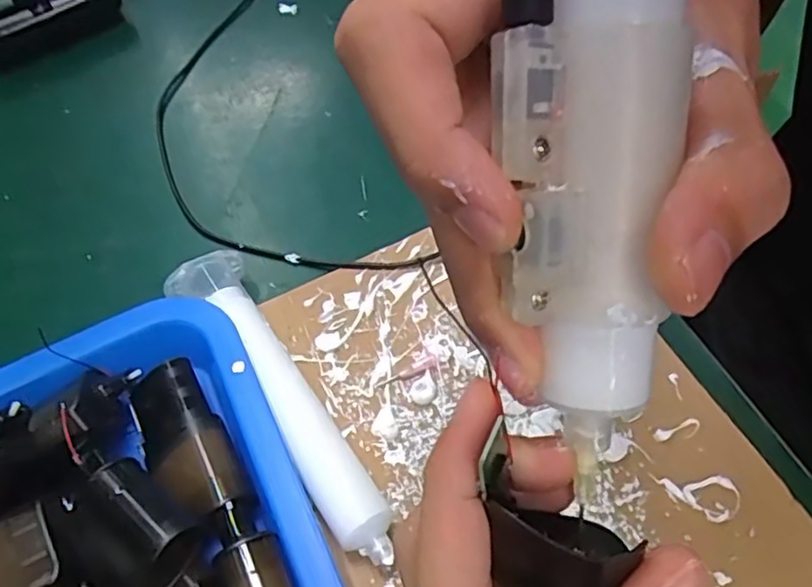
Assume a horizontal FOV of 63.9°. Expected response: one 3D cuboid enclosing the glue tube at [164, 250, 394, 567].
[{"bbox_3d":[-0.058,0.048,0.298,0.036,0.028,0.170,-30,59,-13],"label":"glue tube"}]

